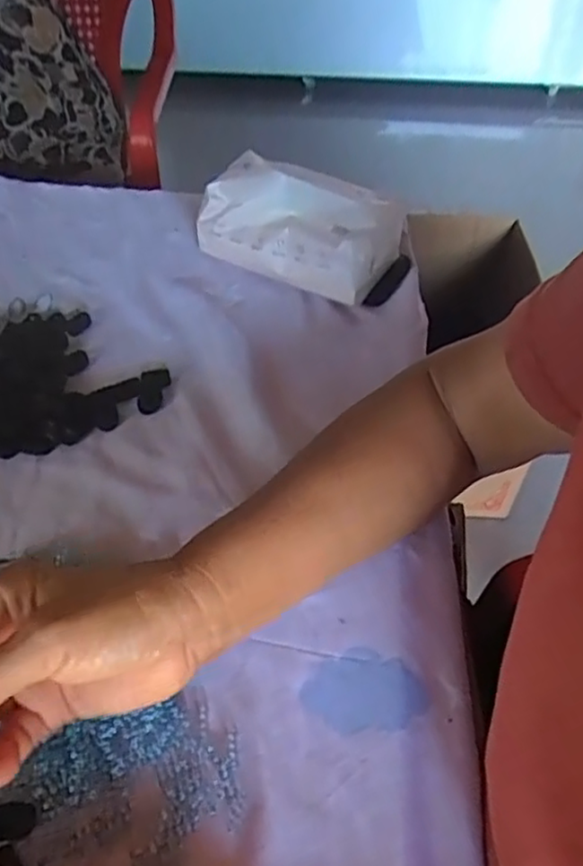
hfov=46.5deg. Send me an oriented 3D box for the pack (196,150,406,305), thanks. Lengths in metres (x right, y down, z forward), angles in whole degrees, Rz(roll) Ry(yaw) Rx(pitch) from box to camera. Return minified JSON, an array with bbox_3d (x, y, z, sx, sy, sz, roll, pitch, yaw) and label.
[{"bbox_3d":[0.009,-0.181,0.601,0.165,0.082,0.095,22,52,16],"label":"pack"}]

